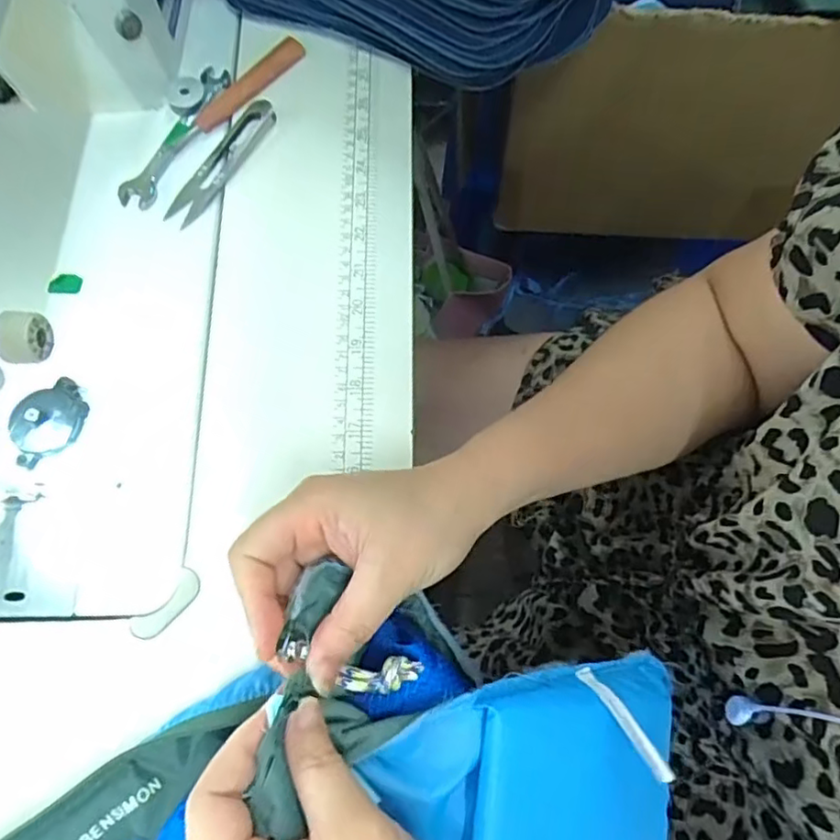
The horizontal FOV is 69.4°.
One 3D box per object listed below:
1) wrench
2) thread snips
[{"bbox_3d":[-0.164,-0.195,0.412,0.021,0.008,0.124,18,71,9],"label":"wrench"},{"bbox_3d":[-0.130,-0.171,0.400,0.027,0.006,0.104,24,72,11],"label":"thread snips"}]

